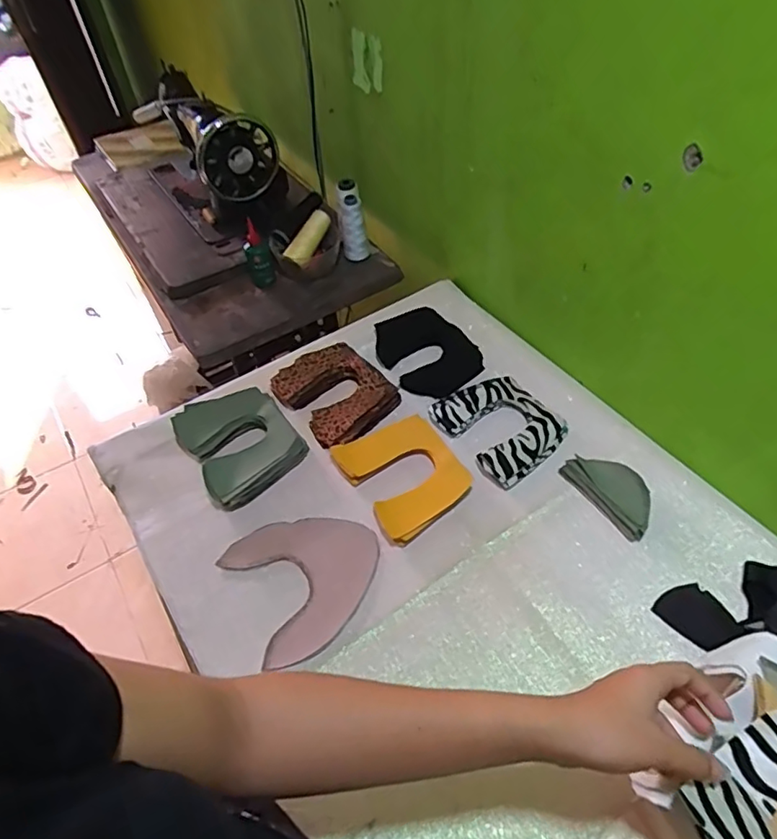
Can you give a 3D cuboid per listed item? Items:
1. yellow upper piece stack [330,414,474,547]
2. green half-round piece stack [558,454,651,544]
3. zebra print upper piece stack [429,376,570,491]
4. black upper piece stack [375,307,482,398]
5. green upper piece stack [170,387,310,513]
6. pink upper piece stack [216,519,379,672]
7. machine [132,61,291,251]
[{"bbox_3d":[0.020,0.062,0.703,0.126,0.030,0.157,-27,53,-16],"label":"yellow upper piece stack"},{"bbox_3d":[0.263,0.083,0.677,0.058,0.025,0.114,-31,54,-19],"label":"green half-round piece stack"},{"bbox_3d":[0.145,0.004,0.751,0.130,0.020,0.151,-33,55,-21],"label":"zebra print upper piece stack"},{"bbox_3d":[0.057,-0.098,0.860,0.125,0.037,0.160,-24,52,-14],"label":"black upper piece stack"},{"bbox_3d":[-0.196,0.024,0.752,0.132,0.036,0.160,-31,55,-19],"label":"green upper piece stack"},{"bbox_3d":[-0.087,0.172,0.644,0.158,0.004,0.159,-27,53,-16],"label":"pink upper piece stack"},{"bbox_3d":[-0.354,-0.512,1.105,0.168,0.210,0.388,-32,55,-20],"label":"machine"}]

